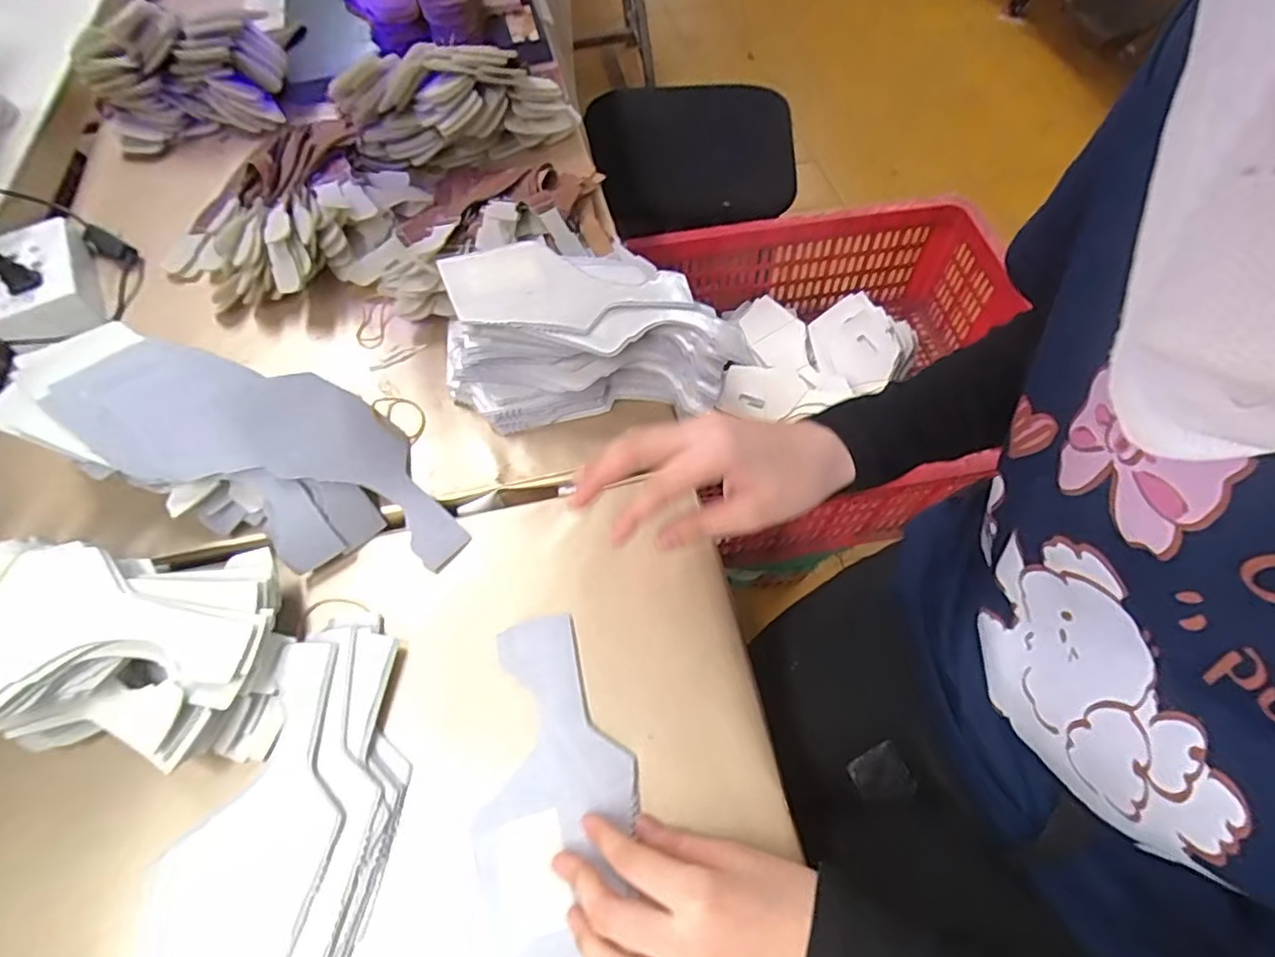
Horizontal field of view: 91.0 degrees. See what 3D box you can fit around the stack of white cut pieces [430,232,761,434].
[{"bbox_3d":[-0.033,-0.117,0.480,0.227,0.093,0.112,-8,59,-3],"label":"stack of white cut pieces"}]

